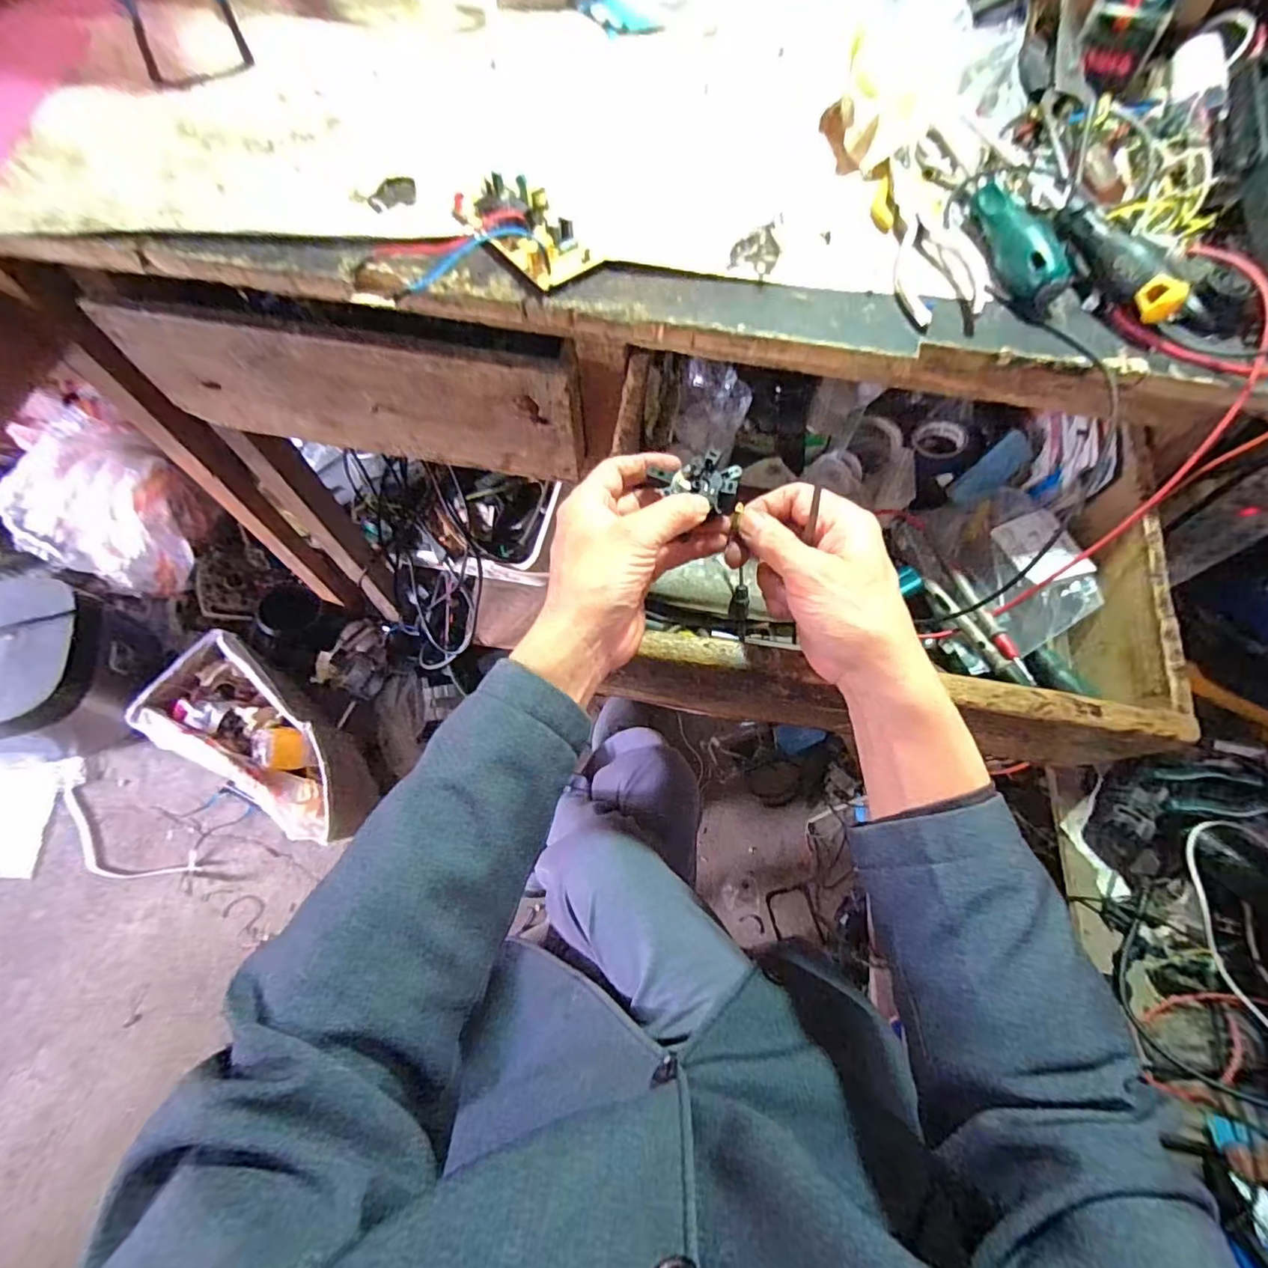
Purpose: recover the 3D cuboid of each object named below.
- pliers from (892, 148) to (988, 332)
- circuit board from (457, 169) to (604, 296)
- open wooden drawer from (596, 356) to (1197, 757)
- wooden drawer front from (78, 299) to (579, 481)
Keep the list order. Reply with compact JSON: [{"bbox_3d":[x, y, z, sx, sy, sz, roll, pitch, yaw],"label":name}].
[{"bbox_3d":[0.202,-0.263,0.373,0.056,0.016,0.149,7,68,0],"label":"pliers"},{"bbox_3d":[-0.071,-0.264,0.365,0.048,0.021,0.102,-37,74,-16],"label":"circuit board"},{"bbox_3d":[0.173,-0.079,0.449,0.385,0.101,0.323,9,68,1],"label":"open wooden drawer"},{"bbox_3d":[-0.242,-0.204,0.494,0.391,0.126,0.022,10,68,1],"label":"wooden drawer front"}]

